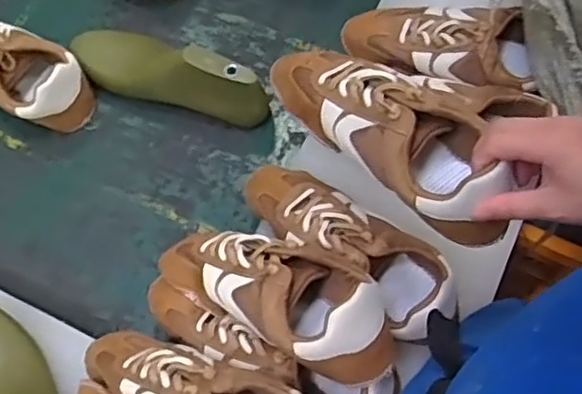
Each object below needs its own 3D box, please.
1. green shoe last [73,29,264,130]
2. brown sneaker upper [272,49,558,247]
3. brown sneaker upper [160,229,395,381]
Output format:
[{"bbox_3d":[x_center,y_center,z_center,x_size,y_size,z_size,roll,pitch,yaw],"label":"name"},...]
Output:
[{"bbox_3d":[-0.147,-0.146,0.739,0.244,0.091,0.078,26,71,10],"label":"green shoe last"},{"bbox_3d":[0.073,-0.061,0.518,0.085,0.075,0.228,-44,62,-14],"label":"brown sneaker upper"},{"bbox_3d":[-0.023,0.078,0.559,0.230,0.074,0.096,15,68,30],"label":"brown sneaker upper"}]

